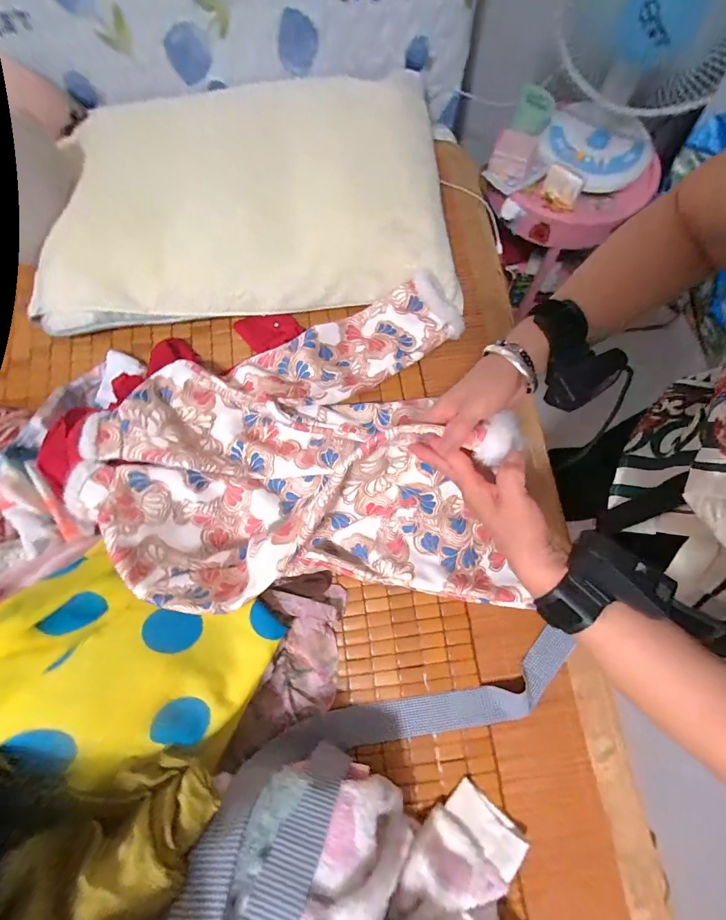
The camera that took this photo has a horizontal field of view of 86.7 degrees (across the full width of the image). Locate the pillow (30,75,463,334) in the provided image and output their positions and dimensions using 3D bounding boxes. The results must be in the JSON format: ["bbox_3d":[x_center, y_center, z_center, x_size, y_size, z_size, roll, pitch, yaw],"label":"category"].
[{"bbox_3d":[-0.203,-0.434,0.636,0.667,0.165,0.335,-6,71,-1],"label":"pillow"}]

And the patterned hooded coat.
[{"bbox_3d":[-0.105,-0.048,0.491,0.521,0.245,0.458,-7,71,-2],"label":"patterned hooded coat"}]

